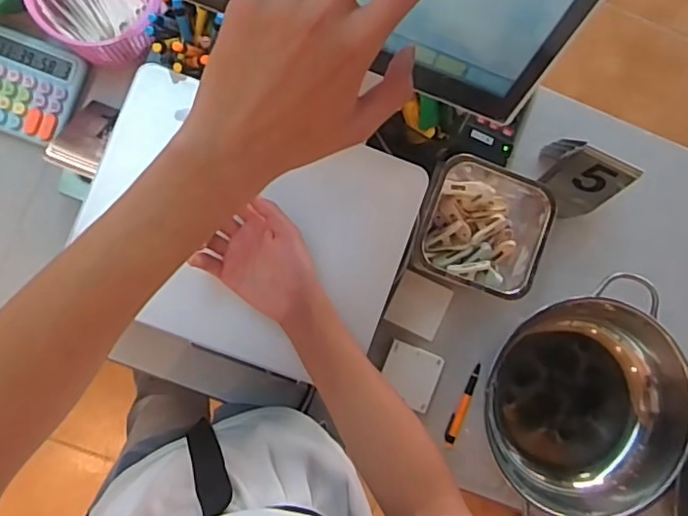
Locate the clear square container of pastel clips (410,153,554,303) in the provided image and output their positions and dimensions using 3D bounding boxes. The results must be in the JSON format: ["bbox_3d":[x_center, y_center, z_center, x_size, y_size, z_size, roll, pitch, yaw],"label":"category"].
[{"bbox_3d":[0.174,-0.039,0.788,0.154,0.135,0.161,22,85,-4],"label":"clear square container of pastel clips"}]

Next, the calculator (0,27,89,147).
[{"bbox_3d":[-0.452,-0.243,0.802,0.160,0.019,0.136,21,85,-4],"label":"calculator"}]

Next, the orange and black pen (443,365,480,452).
[{"bbox_3d":[0.171,0.214,0.837,0.017,0.008,0.125,24,85,-4],"label":"orange and black pen"}]

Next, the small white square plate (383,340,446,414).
[{"bbox_3d":[0.095,0.169,0.828,0.079,0.014,0.081,22,85,-4],"label":"small white square plate"}]

